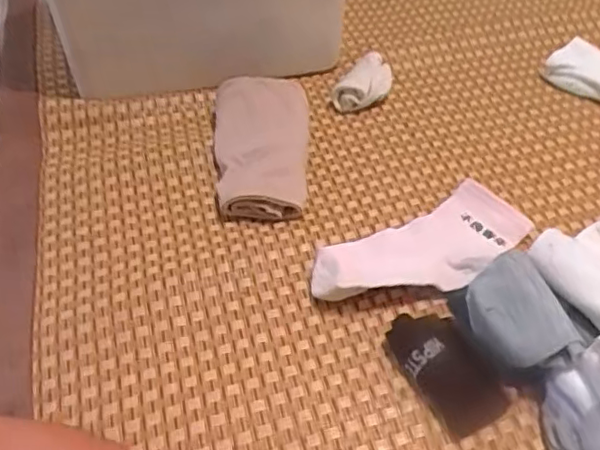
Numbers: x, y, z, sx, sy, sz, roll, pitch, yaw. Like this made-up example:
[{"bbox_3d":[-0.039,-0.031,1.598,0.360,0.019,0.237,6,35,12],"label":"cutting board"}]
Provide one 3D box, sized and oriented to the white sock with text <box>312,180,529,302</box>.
[{"bbox_3d":[0.110,0.016,0.525,0.215,0.030,0.091,-22,48,-22],"label":"white sock with text"}]

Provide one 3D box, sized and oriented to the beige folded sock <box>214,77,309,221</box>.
[{"bbox_3d":[-0.041,-0.084,0.609,0.094,0.057,0.176,0,44,0],"label":"beige folded sock"}]

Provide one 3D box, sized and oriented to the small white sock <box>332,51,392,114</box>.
[{"bbox_3d":[0.073,-0.159,0.697,0.041,0.041,0.081,23,48,22],"label":"small white sock"}]

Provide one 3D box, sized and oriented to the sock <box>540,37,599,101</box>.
[{"bbox_3d":[0.347,-0.187,0.735,0.095,0.035,0.067,22,48,21],"label":"sock"}]

